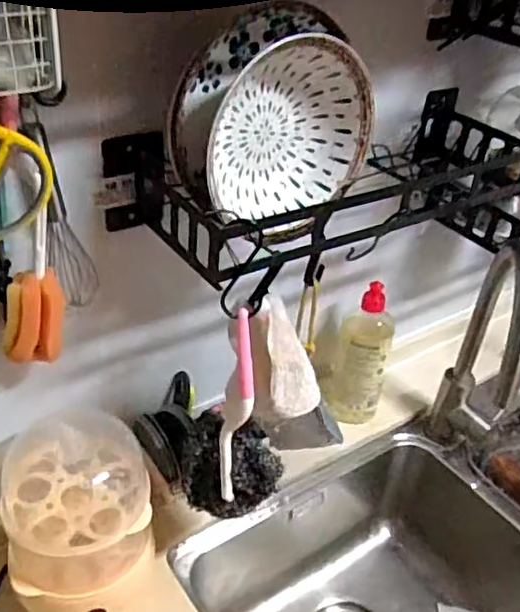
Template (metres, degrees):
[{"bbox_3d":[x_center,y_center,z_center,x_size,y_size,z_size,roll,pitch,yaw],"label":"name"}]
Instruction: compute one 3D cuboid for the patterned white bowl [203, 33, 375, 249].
[{"bbox_3d":[0.023,-0.145,0.555,0.169,0.156,0.060,-15,40,-29],"label":"patterned white bowl"}]

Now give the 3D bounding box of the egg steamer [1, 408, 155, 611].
[{"bbox_3d":[-0.176,0.200,0.618,0.135,0.170,0.125,2,35,-7],"label":"egg steamer"}]

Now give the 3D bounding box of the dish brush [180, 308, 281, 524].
[{"bbox_3d":[-0.023,0.104,0.594,0.093,0.193,0.079,1,35,-8],"label":"dish brush"}]

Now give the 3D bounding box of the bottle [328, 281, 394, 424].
[{"bbox_3d":[0.142,0.072,0.888,0.070,0.216,0.048,9,34,3],"label":"bottle"}]

